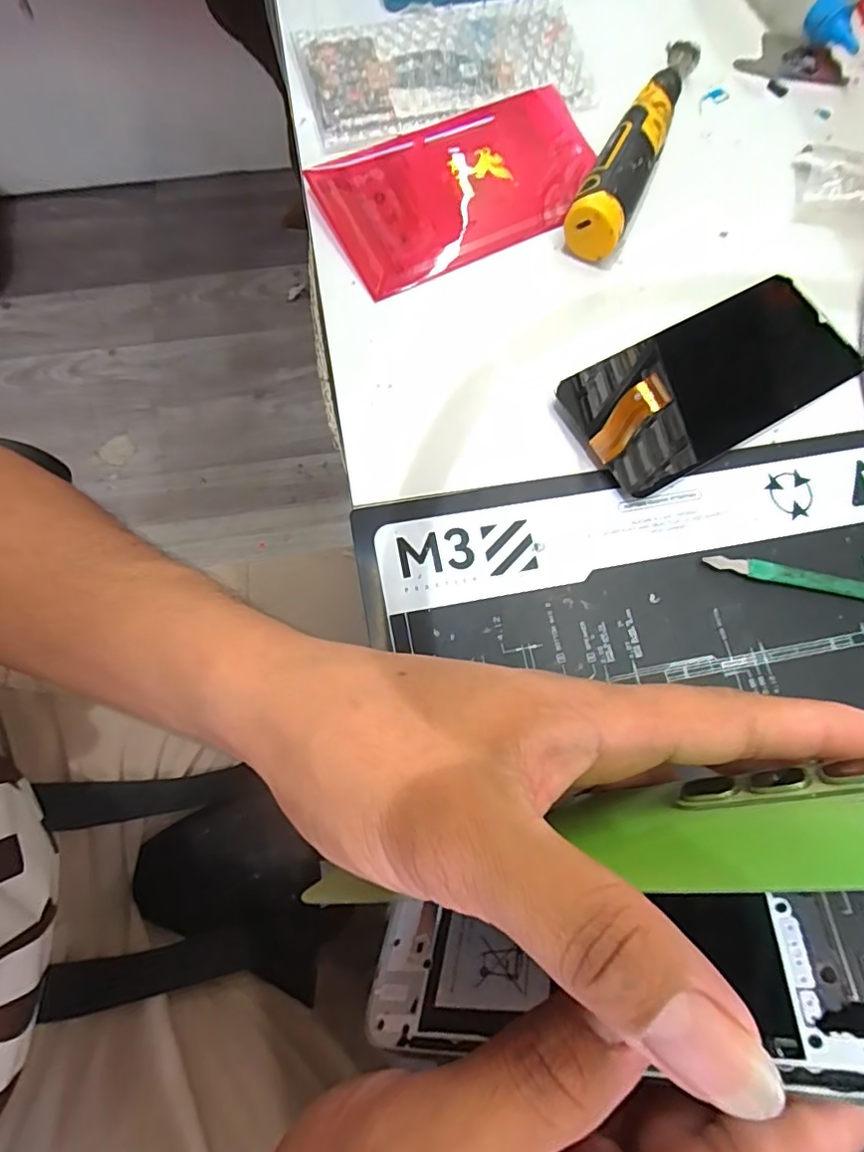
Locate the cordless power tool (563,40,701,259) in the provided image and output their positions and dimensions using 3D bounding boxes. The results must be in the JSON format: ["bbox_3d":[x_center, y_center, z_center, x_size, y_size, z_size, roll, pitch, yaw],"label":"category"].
[{"bbox_3d":[0.118,-0.249,0.317,0.029,0.030,0.164,25,75,6],"label":"cordless power tool"}]

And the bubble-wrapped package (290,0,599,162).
[{"bbox_3d":[0.007,-0.313,0.338,0.168,0.010,0.097,-16,75,-6],"label":"bubble-wrapped package"}]

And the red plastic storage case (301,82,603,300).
[{"bbox_3d":[0.019,-0.223,0.313,0.158,0.011,0.094,-26,77,-8],"label":"red plastic storage case"}]

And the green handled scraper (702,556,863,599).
[{"bbox_3d":[0.185,0.004,0.259,0.115,0.006,0.009,11,74,2],"label":"green handled scraper"}]

